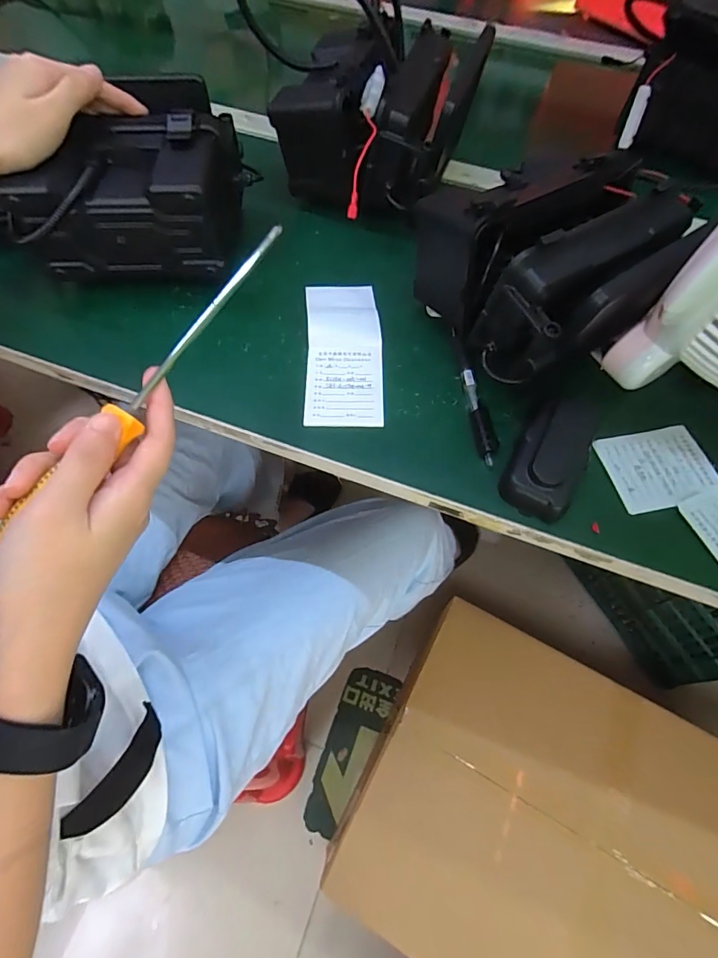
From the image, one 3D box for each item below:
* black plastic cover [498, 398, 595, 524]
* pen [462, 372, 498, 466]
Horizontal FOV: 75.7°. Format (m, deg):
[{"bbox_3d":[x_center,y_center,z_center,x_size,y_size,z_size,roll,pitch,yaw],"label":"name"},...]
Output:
[{"bbox_3d":[0.151,-0.023,0.356,0.050,0.024,0.112,28,64,13],"label":"black plastic cover"},{"bbox_3d":[0.098,-0.051,0.376,0.015,0.013,0.083,-7,62,-5],"label":"pen"}]

